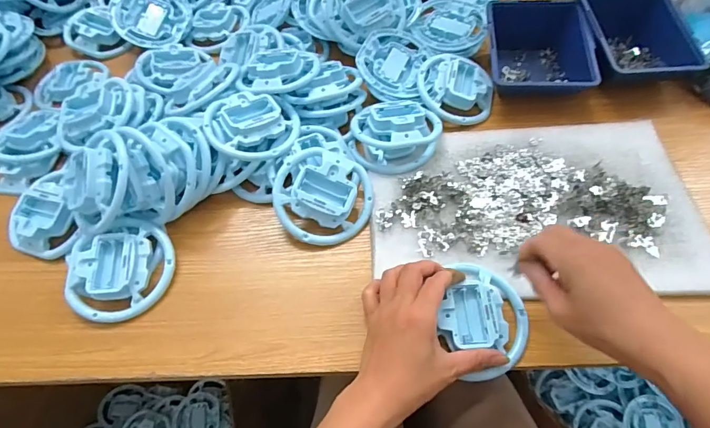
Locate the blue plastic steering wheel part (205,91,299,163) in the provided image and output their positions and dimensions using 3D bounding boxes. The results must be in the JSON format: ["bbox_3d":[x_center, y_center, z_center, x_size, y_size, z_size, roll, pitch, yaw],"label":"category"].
[{"bbox_3d":[-0.115,-0.098,0.468,0.100,0.041,0.091,-5,58,0],"label":"blue plastic steering wheel part"}]

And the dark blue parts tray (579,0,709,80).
[{"bbox_3d":[0.352,-0.218,0.529,0.127,0.070,0.127,-4,58,0],"label":"dark blue parts tray"}]

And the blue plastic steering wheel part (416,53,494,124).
[{"bbox_3d":[0.123,-0.161,0.518,0.098,0.026,0.098,3,69,-8],"label":"blue plastic steering wheel part"}]

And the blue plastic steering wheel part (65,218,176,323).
[{"bbox_3d":[-0.236,0.052,0.416,0.094,0.038,0.101,-6,58,-1],"label":"blue plastic steering wheel part"}]

